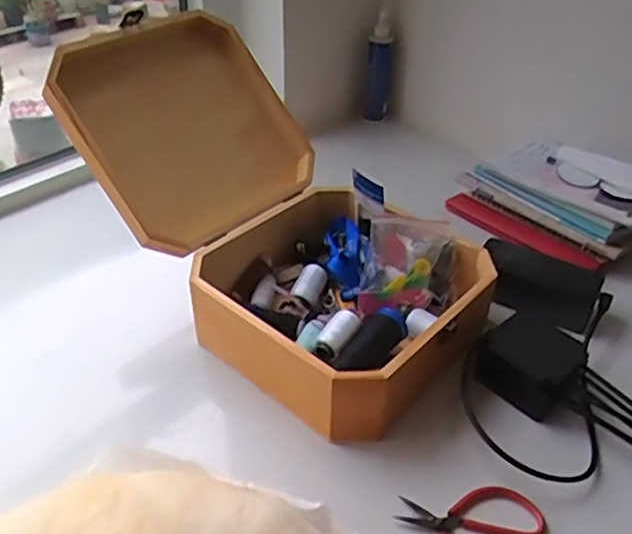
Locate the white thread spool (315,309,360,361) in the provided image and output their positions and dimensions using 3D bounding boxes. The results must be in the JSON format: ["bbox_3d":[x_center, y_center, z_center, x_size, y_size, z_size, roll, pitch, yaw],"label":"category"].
[{"bbox_3d":[0.020,0.065,0.615,0.031,0.028,0.048,24,44,25],"label":"white thread spool"}]

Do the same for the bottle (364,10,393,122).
[{"bbox_3d":[0.101,-0.319,1.009,0.038,0.184,0.042,5,39,4],"label":"bottle"}]

